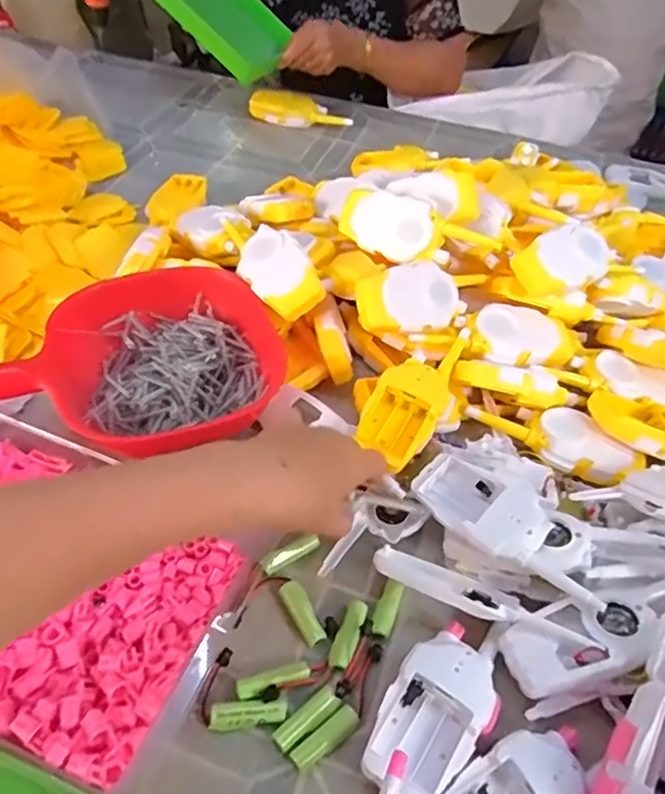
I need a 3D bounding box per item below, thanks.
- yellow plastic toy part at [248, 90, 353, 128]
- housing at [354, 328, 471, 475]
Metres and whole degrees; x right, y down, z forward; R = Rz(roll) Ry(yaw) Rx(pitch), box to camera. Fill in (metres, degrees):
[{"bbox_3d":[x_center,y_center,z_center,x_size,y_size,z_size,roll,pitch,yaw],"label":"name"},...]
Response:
[{"bbox_3d":[-0.053,-0.475,1.005,0.173,0.039,0.059,3,49,-2],"label":"yellow plastic toy part"},{"bbox_3d":[0.078,-0.004,0.560,0.065,0.044,0.167,25,52,16],"label":"housing"}]

